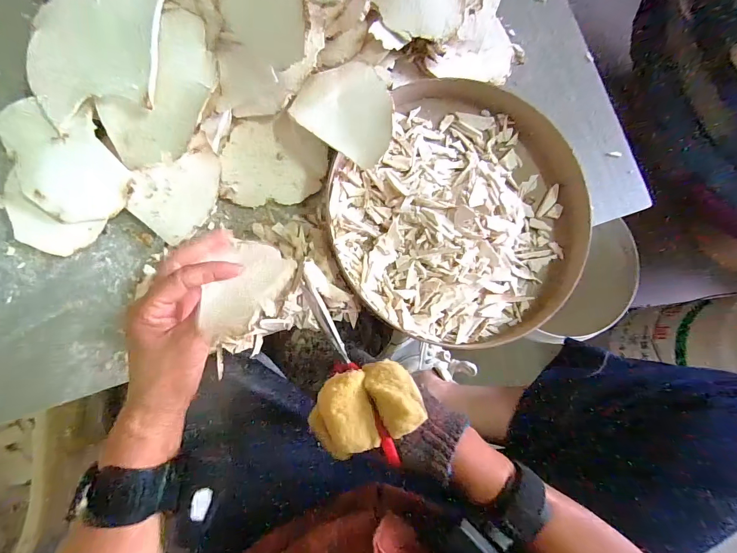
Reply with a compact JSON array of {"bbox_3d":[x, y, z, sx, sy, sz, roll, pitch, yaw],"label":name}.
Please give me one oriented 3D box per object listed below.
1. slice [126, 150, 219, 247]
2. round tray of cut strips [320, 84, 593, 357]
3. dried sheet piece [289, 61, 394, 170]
[{"bbox_3d":[-0.205,-0.084,0.373,0.101,0.012,0.085,-22,83,-6],"label":"slice"},{"bbox_3d":[0.112,-0.072,0.406,0.295,0.040,0.287,1,81,-3],"label":"round tray of cut strips"},{"bbox_3d":[-0.018,-0.182,0.371,0.121,0.023,0.094,38,81,3],"label":"dried sheet piece"}]

